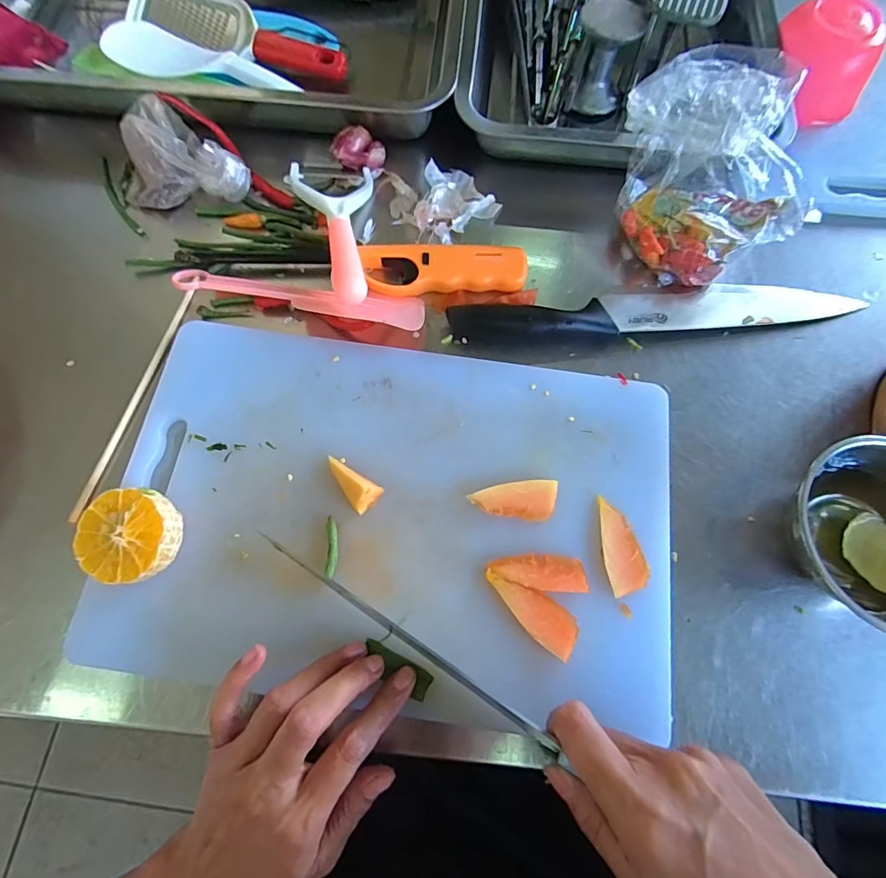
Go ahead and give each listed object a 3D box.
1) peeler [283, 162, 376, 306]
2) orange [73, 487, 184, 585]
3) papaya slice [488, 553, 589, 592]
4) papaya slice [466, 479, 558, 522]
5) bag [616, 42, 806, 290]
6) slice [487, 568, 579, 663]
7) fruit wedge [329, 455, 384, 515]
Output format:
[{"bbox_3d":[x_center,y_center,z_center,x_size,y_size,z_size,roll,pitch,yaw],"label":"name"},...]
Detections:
[{"bbox_3d":[-0.076,-0.158,0.340,0.064,0.020,0.144,-13,60,-6],"label":"peeler"},{"bbox_3d":[-0.182,0.058,0.269,0.051,0.030,0.051,12,74,1],"label":"orange"},{"bbox_3d":[0.059,0.081,0.276,0.058,0.005,0.020,7,74,0],"label":"papaya slice"},{"bbox_3d":[0.045,0.037,0.290,0.054,0.005,0.026,7,74,0],"label":"papaya slice"},{"bbox_3d":[0.195,-0.203,0.336,0.113,0.070,0.147,-2,73,-2],"label":"bag"},{"bbox_3d":[0.052,0.101,0.268,0.061,0.007,0.024,38,76,8],"label":"slice"},{"bbox_3d":[-0.059,0.027,0.288,0.041,0.015,0.020,41,76,9],"label":"fruit wedge"}]

